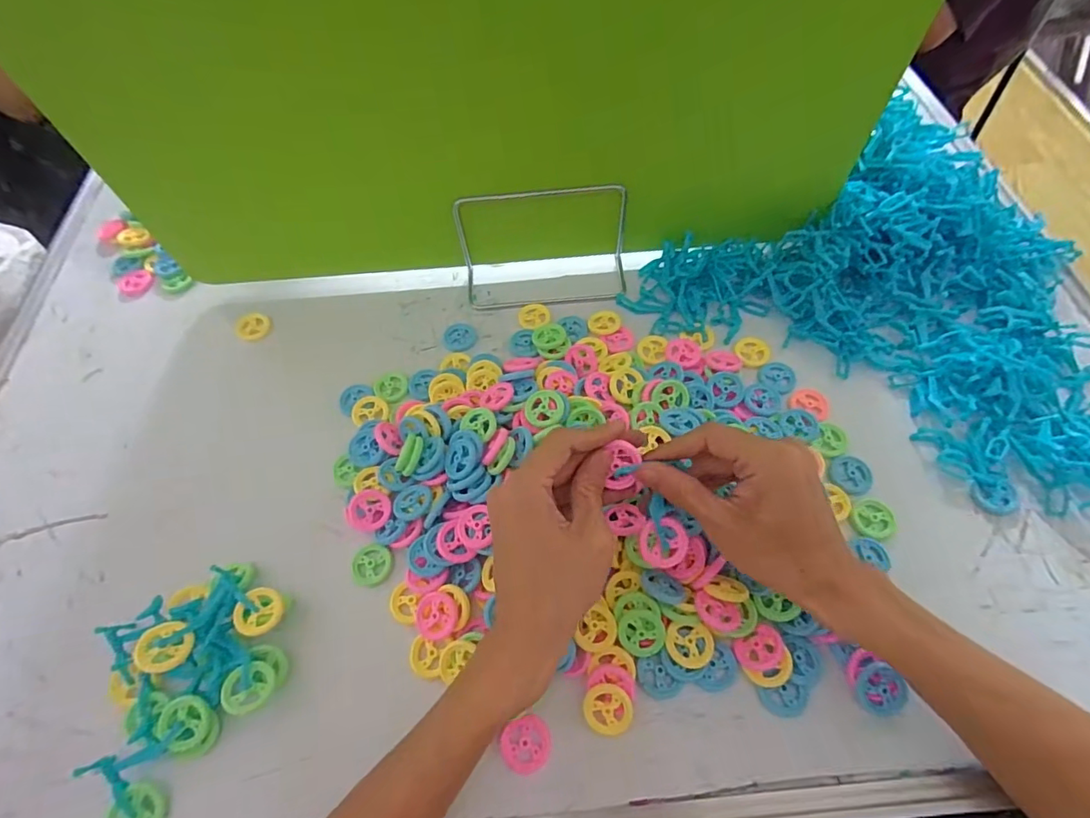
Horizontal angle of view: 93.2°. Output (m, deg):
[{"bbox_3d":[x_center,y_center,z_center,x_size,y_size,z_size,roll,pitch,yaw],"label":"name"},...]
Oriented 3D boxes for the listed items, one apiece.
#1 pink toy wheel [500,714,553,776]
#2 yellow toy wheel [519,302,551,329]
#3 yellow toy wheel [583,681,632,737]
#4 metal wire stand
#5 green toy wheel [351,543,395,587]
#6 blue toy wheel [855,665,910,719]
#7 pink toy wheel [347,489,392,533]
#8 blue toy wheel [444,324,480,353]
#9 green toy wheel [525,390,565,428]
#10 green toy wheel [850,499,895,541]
[{"bbox_3d":[-0.011,0.203,0.312,0.030,0.004,0.029,-2,61,3],"label":"pink toy wheel"},{"bbox_3d":[-0.010,-0.086,0.480,0.028,0.007,0.032,-10,61,-1],"label":"yellow toy wheel"},{"bbox_3d":[0.039,0.184,0.314,0.029,0.004,0.028,-1,77,6],"label":"yellow toy wheel"},{"bbox_3d":[-0.001,-0.142,0.461,0.151,0.085,0.055,-6,61,1],"label":"metal wire stand"},{"bbox_3d":[-0.124,0.112,0.370,0.028,0.004,0.029,2,74,-6],"label":"green toy wheel"},{"bbox_3d":[0.206,0.172,0.315,0.029,0.005,0.027,-2,77,5],"label":"blue toy wheel"},{"bbox_3d":[-0.129,0.074,0.377,0.030,0.005,0.031,6,69,-16],"label":"pink toy wheel"},{"bbox_3d":[-0.077,-0.066,0.470,0.030,0.005,0.030,-2,61,3],"label":"blue toy wheel"},{"bbox_3d":[-0.001,-0.001,0.385,0.028,0.006,0.030,-2,61,3],"label":"green toy wheel"},{"bbox_3d":[0.231,0.077,0.363,0.027,0.008,0.028,-2,61,3],"label":"green toy wheel"}]

